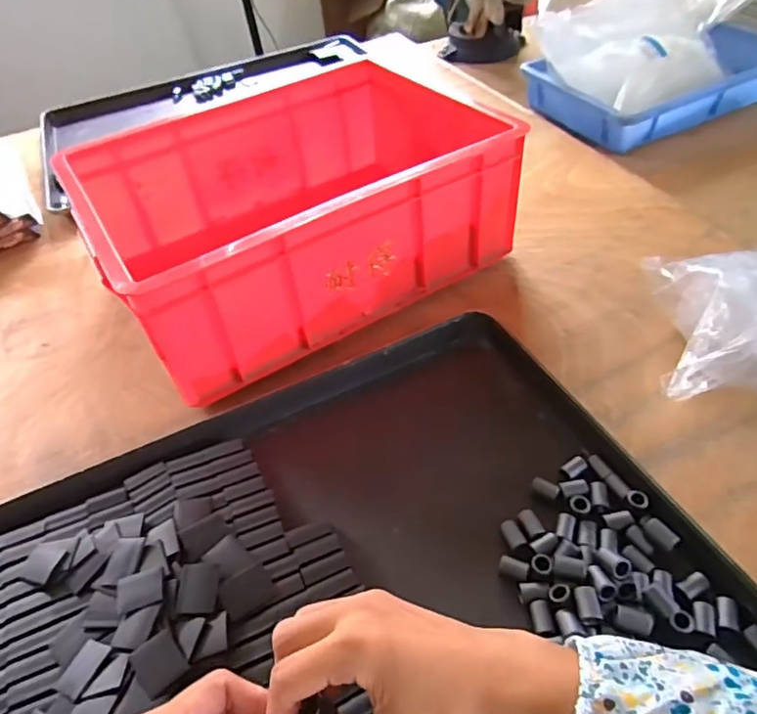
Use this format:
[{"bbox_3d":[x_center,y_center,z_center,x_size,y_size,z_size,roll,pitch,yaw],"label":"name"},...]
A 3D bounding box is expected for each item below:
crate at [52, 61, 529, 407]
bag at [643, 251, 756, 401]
[{"bbox_3d":[-0.082,-0.171,0.636,0.404,0.138,0.291,-27,49,-18],"label":"crate"},{"bbox_3d":[0.304,-0.035,0.510,0.109,0.082,0.150,6,48,12],"label":"bag"}]

